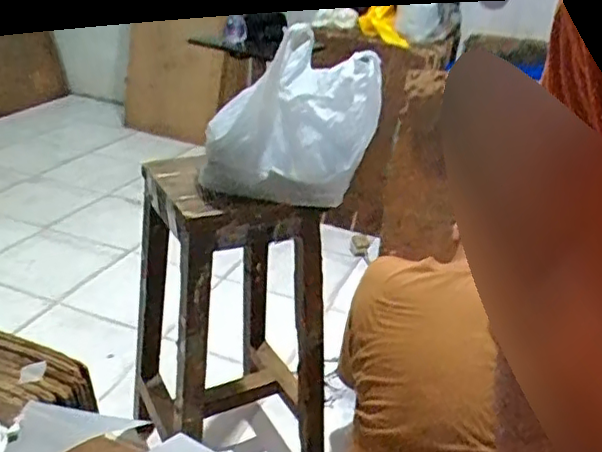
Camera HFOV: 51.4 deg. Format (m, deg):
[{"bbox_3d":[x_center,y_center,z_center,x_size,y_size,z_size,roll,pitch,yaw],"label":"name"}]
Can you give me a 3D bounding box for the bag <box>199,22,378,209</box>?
[{"bbox_3d":[-0.017,-0.199,1.134,0.257,0.264,0.256,14,27,16],"label":"bag"}]

